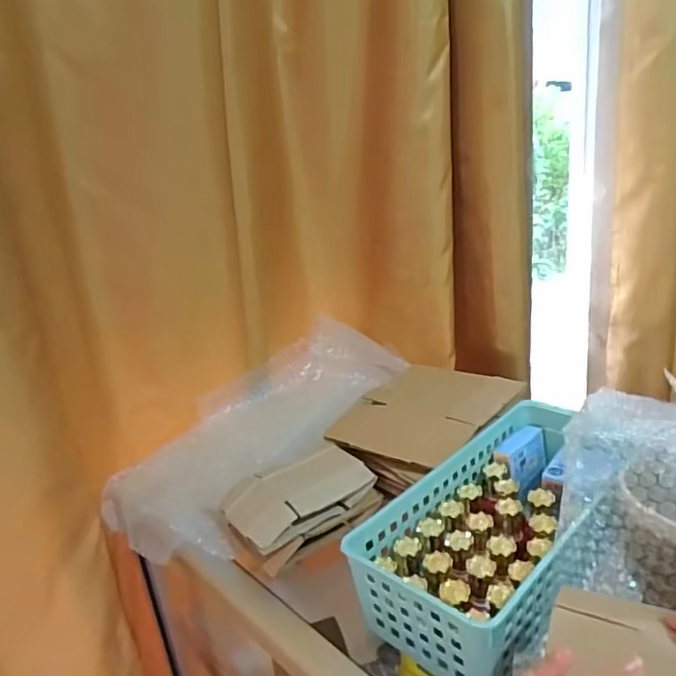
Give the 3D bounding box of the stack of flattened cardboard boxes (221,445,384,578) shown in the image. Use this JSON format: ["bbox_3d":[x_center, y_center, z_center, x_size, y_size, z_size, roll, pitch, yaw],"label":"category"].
[{"bbox_3d":[-0.039,0.167,0.597,0.144,0.051,0.093,-16,21,-27],"label":"stack of flattened cardboard boxes"}]

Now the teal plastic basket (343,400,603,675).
[{"bbox_3d":[0.148,0.158,0.504,0.274,0.074,0.138,-23,24,-39],"label":"teal plastic basket"}]

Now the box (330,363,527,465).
[{"bbox_3d":[0.104,0.080,0.672,0.158,0.013,0.187,9,30,37],"label":"box"}]

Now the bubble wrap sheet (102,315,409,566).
[{"bbox_3d":[-0.095,0.105,0.734,0.214,0.133,0.368,10,25,40],"label":"bubble wrap sheet"}]

